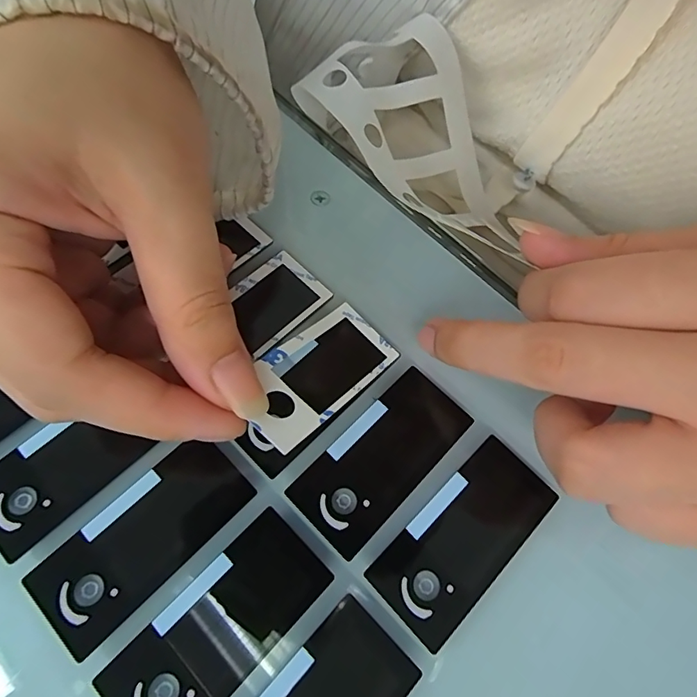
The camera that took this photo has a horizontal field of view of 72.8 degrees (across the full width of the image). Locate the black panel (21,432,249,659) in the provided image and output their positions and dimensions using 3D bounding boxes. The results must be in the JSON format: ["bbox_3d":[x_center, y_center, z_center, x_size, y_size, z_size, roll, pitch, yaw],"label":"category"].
[{"bbox_3d":[-0.057,0.053,0.135,0.059,0.004,0.027,-41,74,-20],"label":"black panel"}]

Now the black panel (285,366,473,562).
[{"bbox_3d":[0.011,0.033,0.149,0.028,0.004,0.059,42,68,15],"label":"black panel"}]

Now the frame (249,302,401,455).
[{"bbox_3d":[-0.010,0.006,0.148,0.028,0.004,0.059,42,47,12],"label":"frame"}]

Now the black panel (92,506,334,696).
[{"bbox_3d":[-0.034,0.074,0.126,0.027,0.004,0.059,42,69,15],"label":"black panel"}]

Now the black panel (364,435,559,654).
[{"bbox_3d":[0.035,0.055,0.141,0.059,0.004,0.027,-40,74,-20],"label":"black panel"}]

